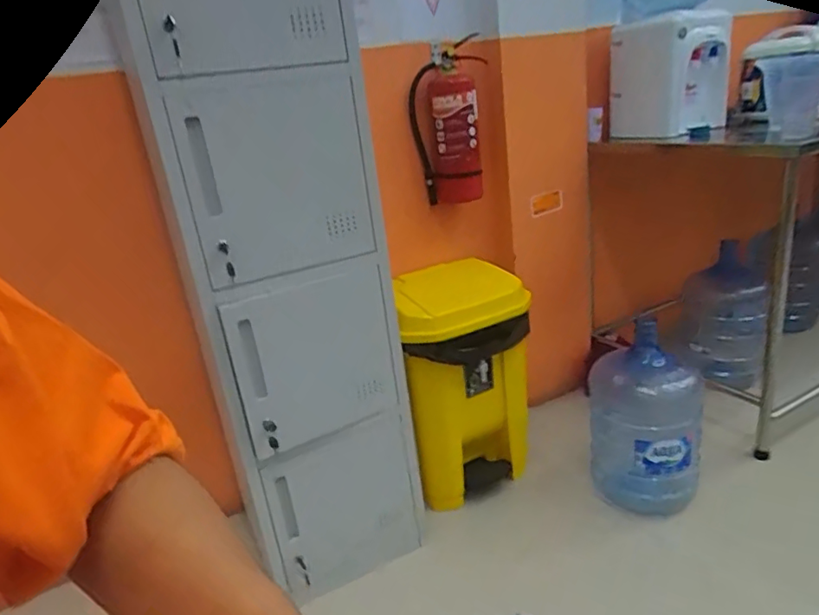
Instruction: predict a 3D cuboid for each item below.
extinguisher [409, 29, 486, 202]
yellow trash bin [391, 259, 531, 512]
[{"bbox_3d":[0.103,-0.464,1.483,0.192,0.392,0.207,-6,19,4],"label":"extinguisher"},{"bbox_3d":[0.153,0.206,1.488,0.323,0.572,0.252,-8,19,-1],"label":"yellow trash bin"}]

